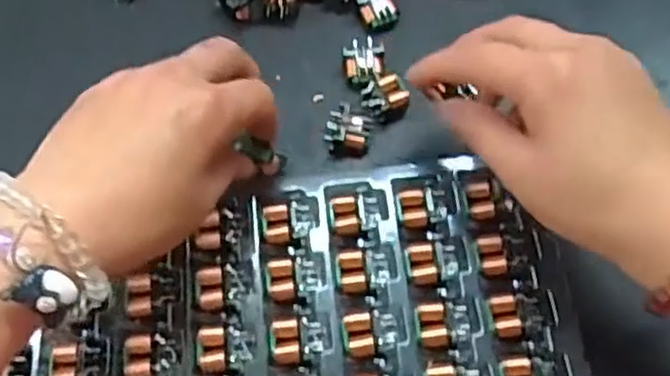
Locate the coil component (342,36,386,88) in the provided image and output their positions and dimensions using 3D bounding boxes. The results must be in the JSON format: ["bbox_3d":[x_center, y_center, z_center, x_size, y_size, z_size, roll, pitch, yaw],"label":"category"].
[{"bbox_3d":[0.015,-0.065,0.374,0.021,0.015,0.024,0,62,5],"label":"coil component"}]

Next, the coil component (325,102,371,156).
[{"bbox_3d":[0.007,-0.029,0.356,0.021,0.015,0.021,2,62,6],"label":"coil component"}]

